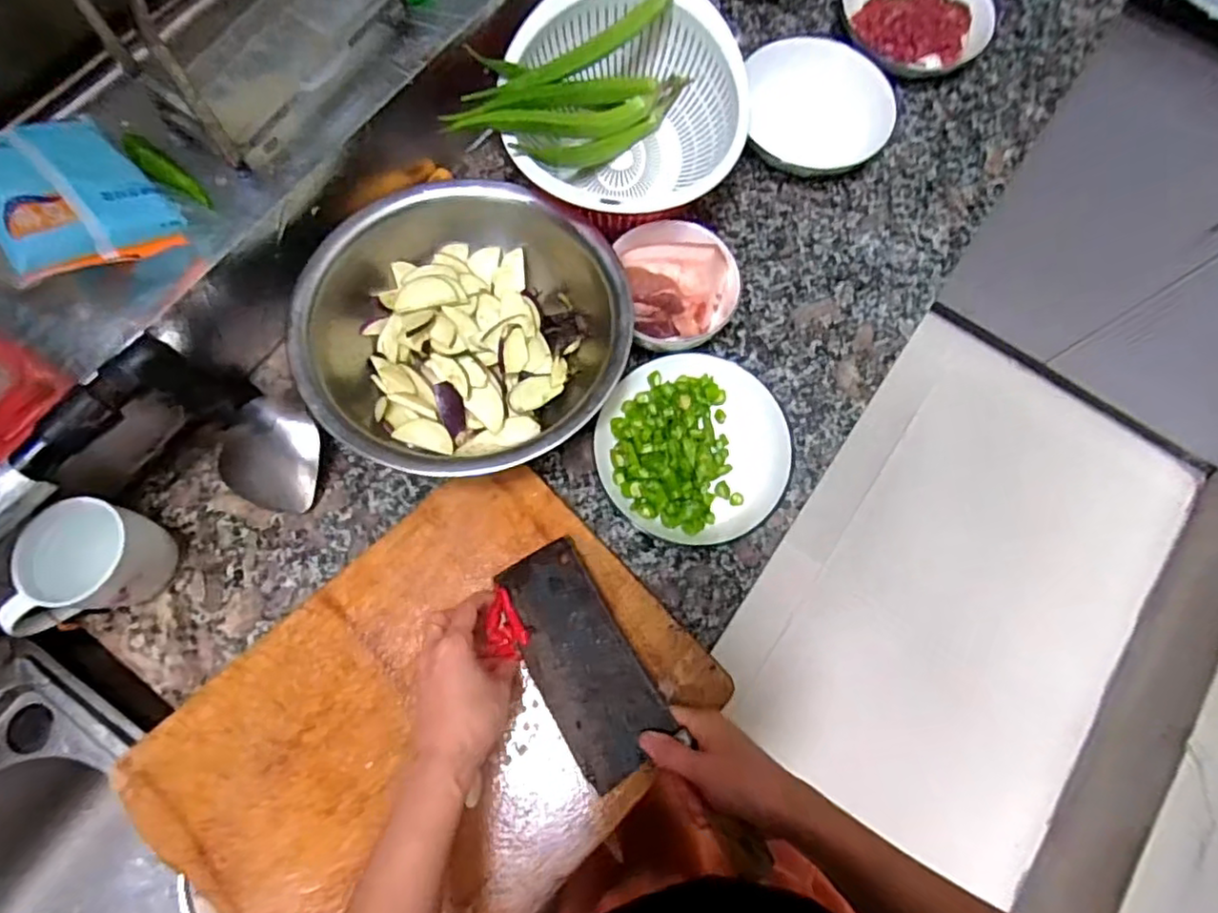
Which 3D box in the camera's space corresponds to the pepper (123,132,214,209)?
[{"bbox_3d":[-0.348,-0.224,0.501,0.075,0.017,0.023,40,75,-7],"label":"pepper"}]

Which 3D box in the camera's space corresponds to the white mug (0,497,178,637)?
[{"bbox_3d":[-0.407,0.091,0.505,0.083,0.083,0.102,7,73,0],"label":"white mug"}]

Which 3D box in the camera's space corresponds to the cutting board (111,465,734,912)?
[{"bbox_3d":[-0.136,0.213,0.495,0.298,0.027,0.387,43,76,10],"label":"cutting board"}]

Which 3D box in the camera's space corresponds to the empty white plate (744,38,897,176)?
[{"bbox_3d":[0.223,-0.376,0.686,0.156,0.044,0.144,-1,73,-3],"label":"empty white plate"}]

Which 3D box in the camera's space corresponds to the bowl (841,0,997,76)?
[{"bbox_3d":[0.352,-0.506,0.726,0.142,0.061,0.136,1,73,-2],"label":"bowl"}]

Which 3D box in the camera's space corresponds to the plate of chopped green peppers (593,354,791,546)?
[{"bbox_3d":[0.074,-0.012,0.572,0.164,0.032,0.169,1,73,-2],"label":"plate of chopped green peppers"}]

